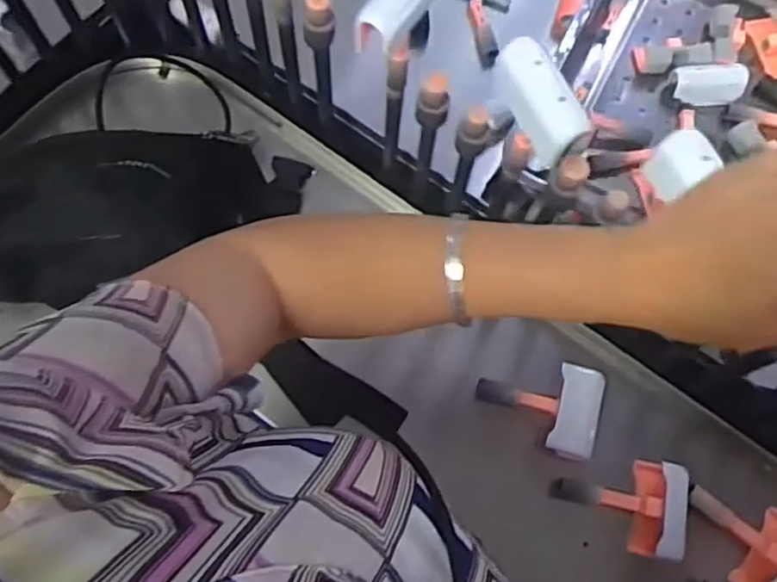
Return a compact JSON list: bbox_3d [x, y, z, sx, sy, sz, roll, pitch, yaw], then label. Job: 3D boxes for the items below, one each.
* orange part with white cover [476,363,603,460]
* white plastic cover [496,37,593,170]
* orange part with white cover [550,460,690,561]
[{"bbox_3d":[0.130,0.096,0.597,0.105,0.030,0.079,14,72,4],"label":"orange part with white cover"},{"bbox_3d":[0.094,-0.119,0.431,0.033,0.026,0.081,-26,89,-9],"label":"white plastic cover"},{"bbox_3d":[0.187,0.171,0.564,0.109,0.029,0.073,11,72,3],"label":"orange part with white cover"}]

